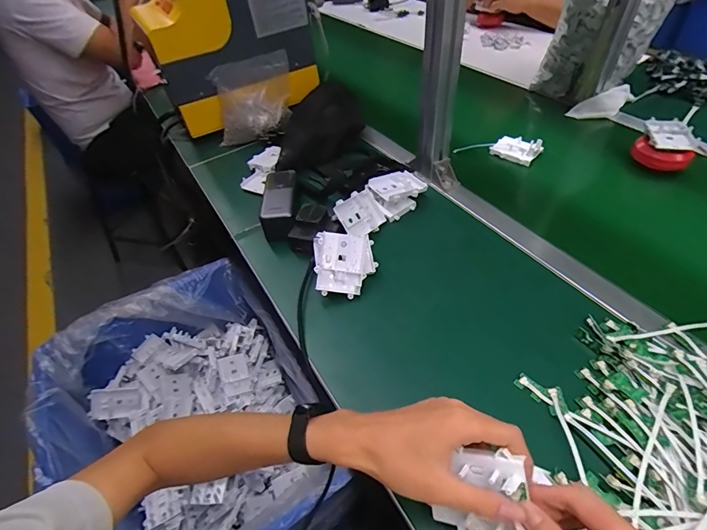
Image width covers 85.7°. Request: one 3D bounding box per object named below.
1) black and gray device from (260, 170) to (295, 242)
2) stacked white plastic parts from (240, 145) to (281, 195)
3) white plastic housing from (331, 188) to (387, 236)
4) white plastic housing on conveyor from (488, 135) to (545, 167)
[{"bbox_3d":[-0.124,-0.104,0.646,0.051,0.053,0.151,-8,47,-1],"label":"black and gray device"},{"bbox_3d":[-0.181,-0.195,0.766,0.059,0.030,0.123,9,62,14],"label":"stacked white plastic parts"},{"bbox_3d":[0.011,-0.079,0.590,0.080,0.066,0.012,-36,10,-33],"label":"white plastic housing"},{"bbox_3d":[0.320,-0.229,0.747,0.087,0.028,0.061,33,58,31],"label":"white plastic housing on conveyor"}]

